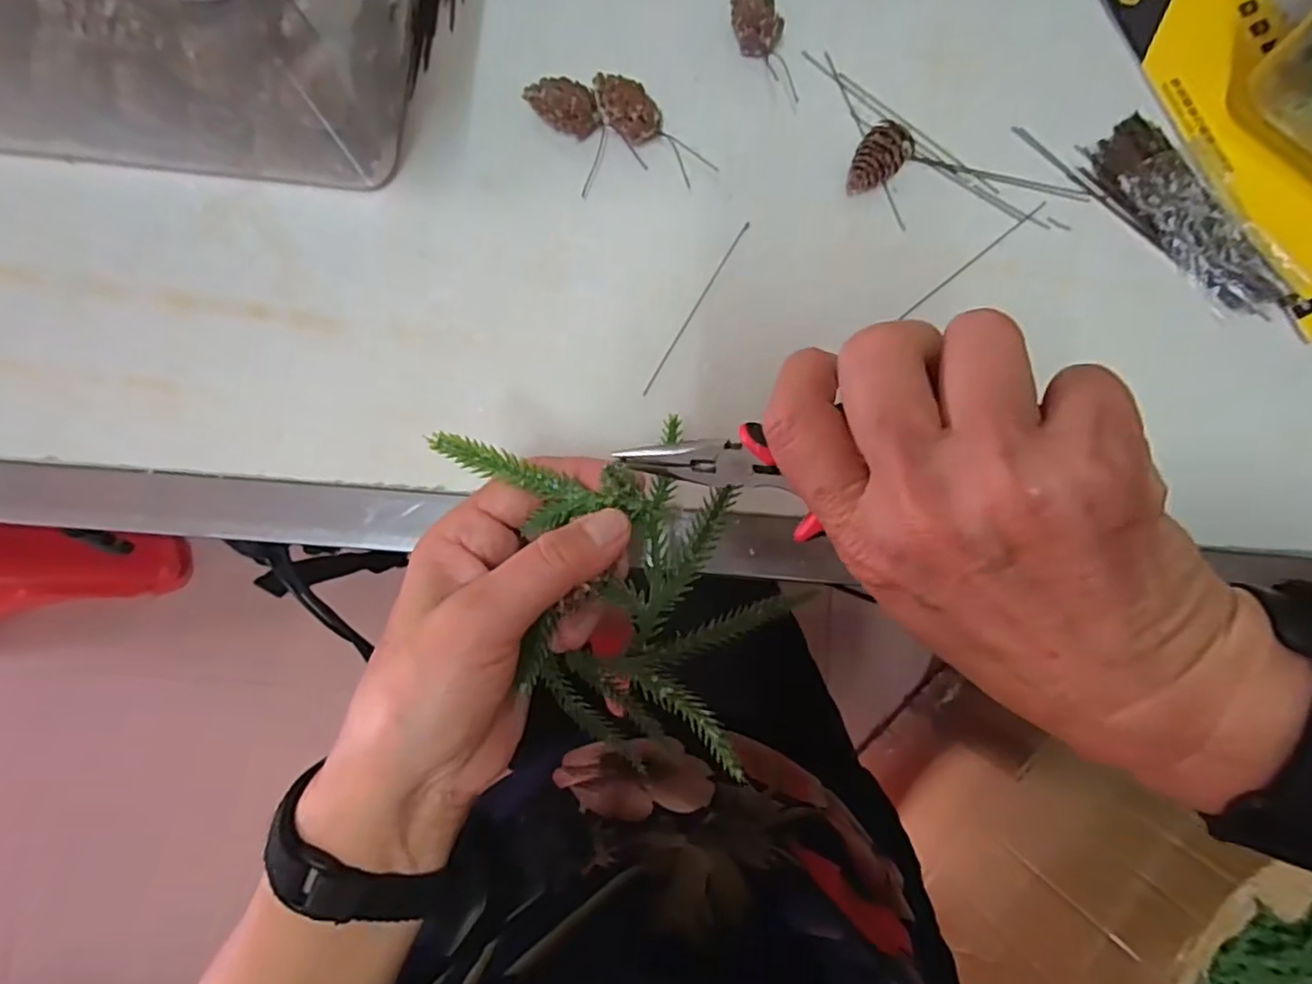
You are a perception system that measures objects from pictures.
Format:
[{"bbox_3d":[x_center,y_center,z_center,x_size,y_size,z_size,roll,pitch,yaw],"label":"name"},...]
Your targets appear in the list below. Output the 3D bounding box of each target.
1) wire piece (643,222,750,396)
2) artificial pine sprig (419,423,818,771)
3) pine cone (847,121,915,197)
[{"bbox_3d":[0.020,-0.090,0.322,0.004,0.004,0.100,31,86,3],"label":"wire piece"},{"bbox_3d":[-0.009,0.027,0.230,0.098,0.051,0.123,-18,85,-2],"label":"artificial pine sprig"},{"bbox_3d":[0.109,-0.162,0.321,0.022,0.019,0.038,39,86,3],"label":"pine cone"}]

